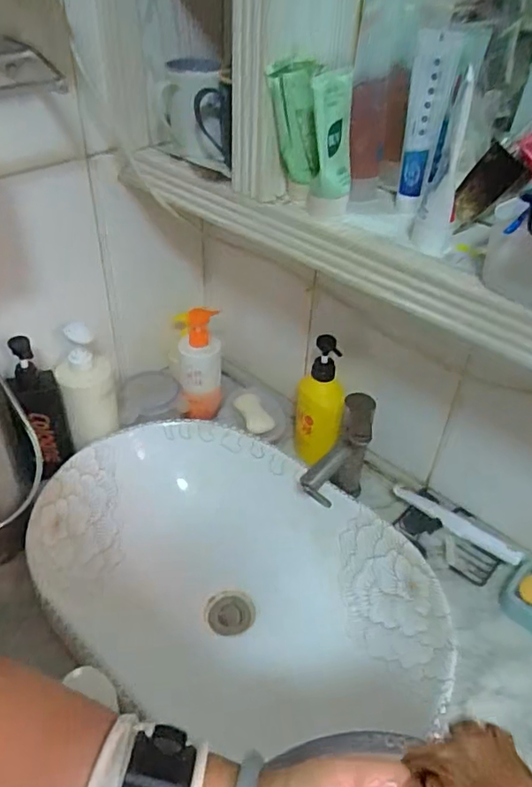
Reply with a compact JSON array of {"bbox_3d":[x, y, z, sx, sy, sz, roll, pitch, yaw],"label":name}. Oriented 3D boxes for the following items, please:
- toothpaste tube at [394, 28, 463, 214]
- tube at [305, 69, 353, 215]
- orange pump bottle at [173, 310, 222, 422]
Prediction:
[{"bbox_3d":[0.157,-0.271,0.587,0.039,0.162,0.031,11,40,7],"label":"toothpaste tube"},{"bbox_3d":[0.066,-0.249,0.588,0.049,0.126,0.051,7,40,3],"label":"tube"},{"bbox_3d":[-0.115,-0.055,0.990,0.075,0.191,0.084,-2,40,-9],"label":"orange pump bottle"}]

